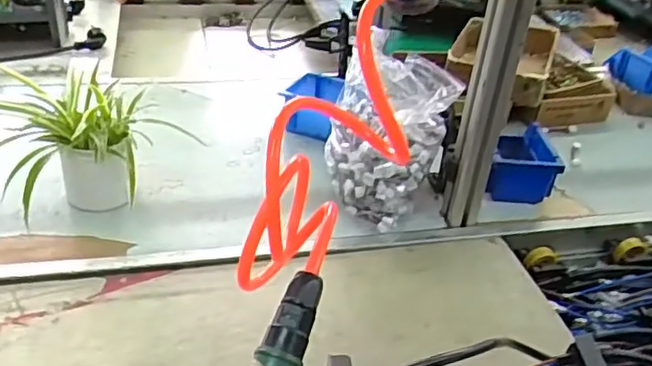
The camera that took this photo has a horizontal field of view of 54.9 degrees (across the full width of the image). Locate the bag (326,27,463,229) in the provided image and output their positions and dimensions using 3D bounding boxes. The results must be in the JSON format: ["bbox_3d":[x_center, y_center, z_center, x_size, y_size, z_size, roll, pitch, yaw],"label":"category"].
[{"bbox_3d":[0.082,-0.064,0.856,0.155,0.197,0.150,16,35,14],"label":"bag"}]

